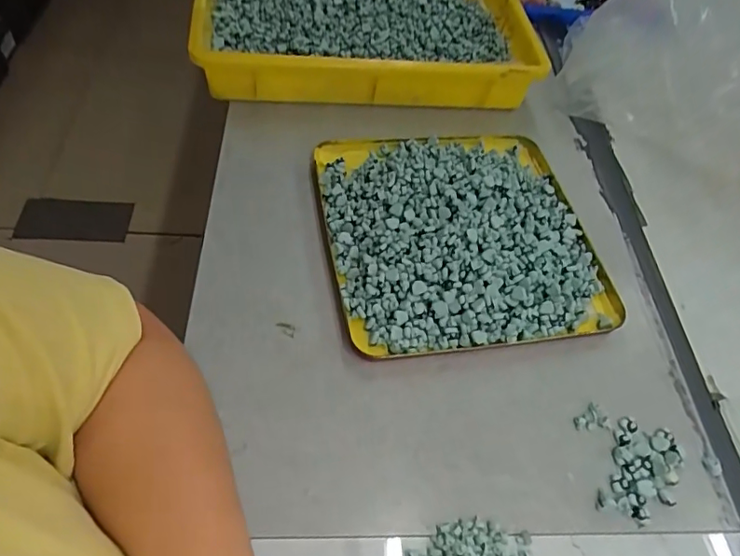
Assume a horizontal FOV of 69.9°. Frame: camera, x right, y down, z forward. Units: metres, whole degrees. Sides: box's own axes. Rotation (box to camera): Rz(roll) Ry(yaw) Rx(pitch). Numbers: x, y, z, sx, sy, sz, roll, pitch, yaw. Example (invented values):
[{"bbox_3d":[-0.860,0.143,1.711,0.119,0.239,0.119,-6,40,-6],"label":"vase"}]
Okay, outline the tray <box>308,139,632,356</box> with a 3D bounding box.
[{"bbox_3d":[0.080,-0.049,0.469,0.232,0.027,0.232,-8,57,-10],"label":"tray"}]

